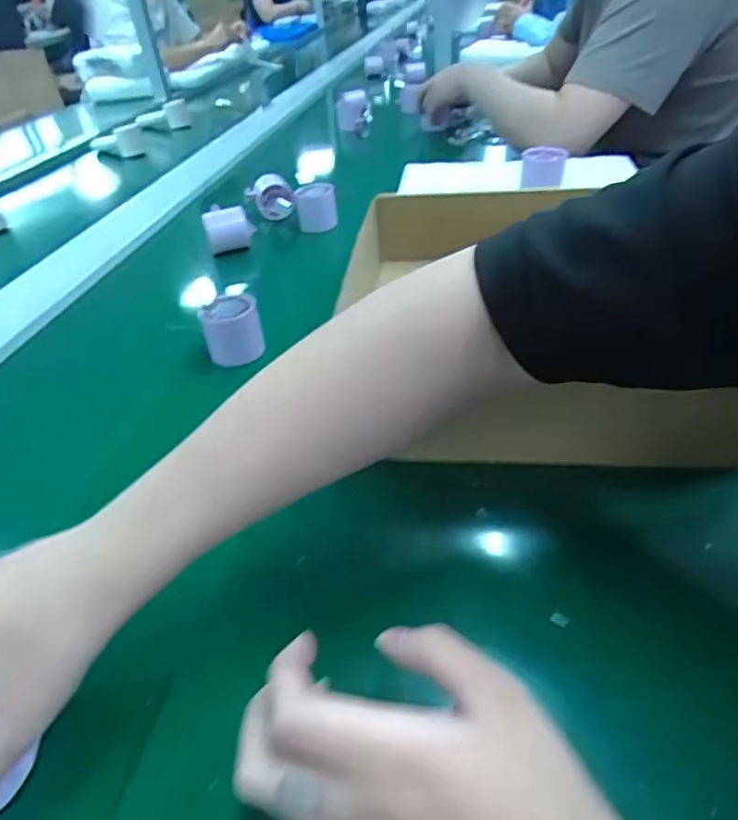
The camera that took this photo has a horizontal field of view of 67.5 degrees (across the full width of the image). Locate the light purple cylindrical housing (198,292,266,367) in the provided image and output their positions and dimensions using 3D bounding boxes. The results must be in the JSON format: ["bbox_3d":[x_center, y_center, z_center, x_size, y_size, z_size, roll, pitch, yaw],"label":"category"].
[{"bbox_3d":[-0.135,-0.080,0.548,0.054,0.055,0.044,-16,40,-11],"label":"light purple cylindrical housing"}]

